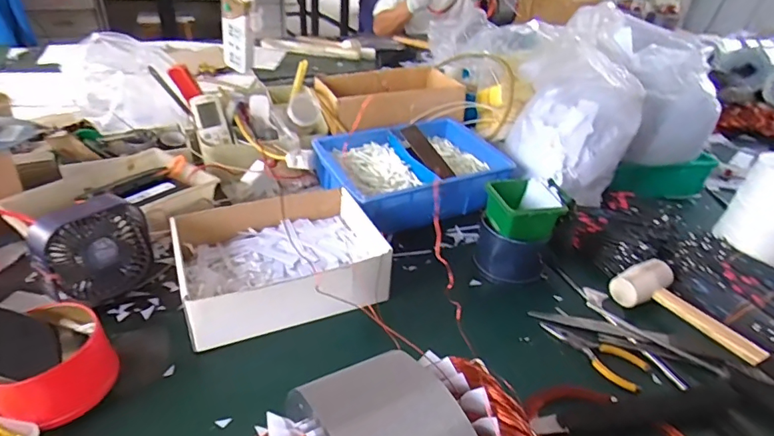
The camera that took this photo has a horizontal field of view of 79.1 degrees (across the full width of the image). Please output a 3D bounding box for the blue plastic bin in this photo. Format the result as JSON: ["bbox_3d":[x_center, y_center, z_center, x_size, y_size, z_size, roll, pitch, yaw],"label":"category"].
[{"bbox_3d":[0.040,-0.085,0.816,0.298,0.085,0.228,-13,37,-25],"label":"blue plastic bin"}]

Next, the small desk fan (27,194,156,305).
[{"bbox_3d":[-0.347,0.039,0.558,0.045,0.121,0.124,0,25,38],"label":"small desk fan"}]

